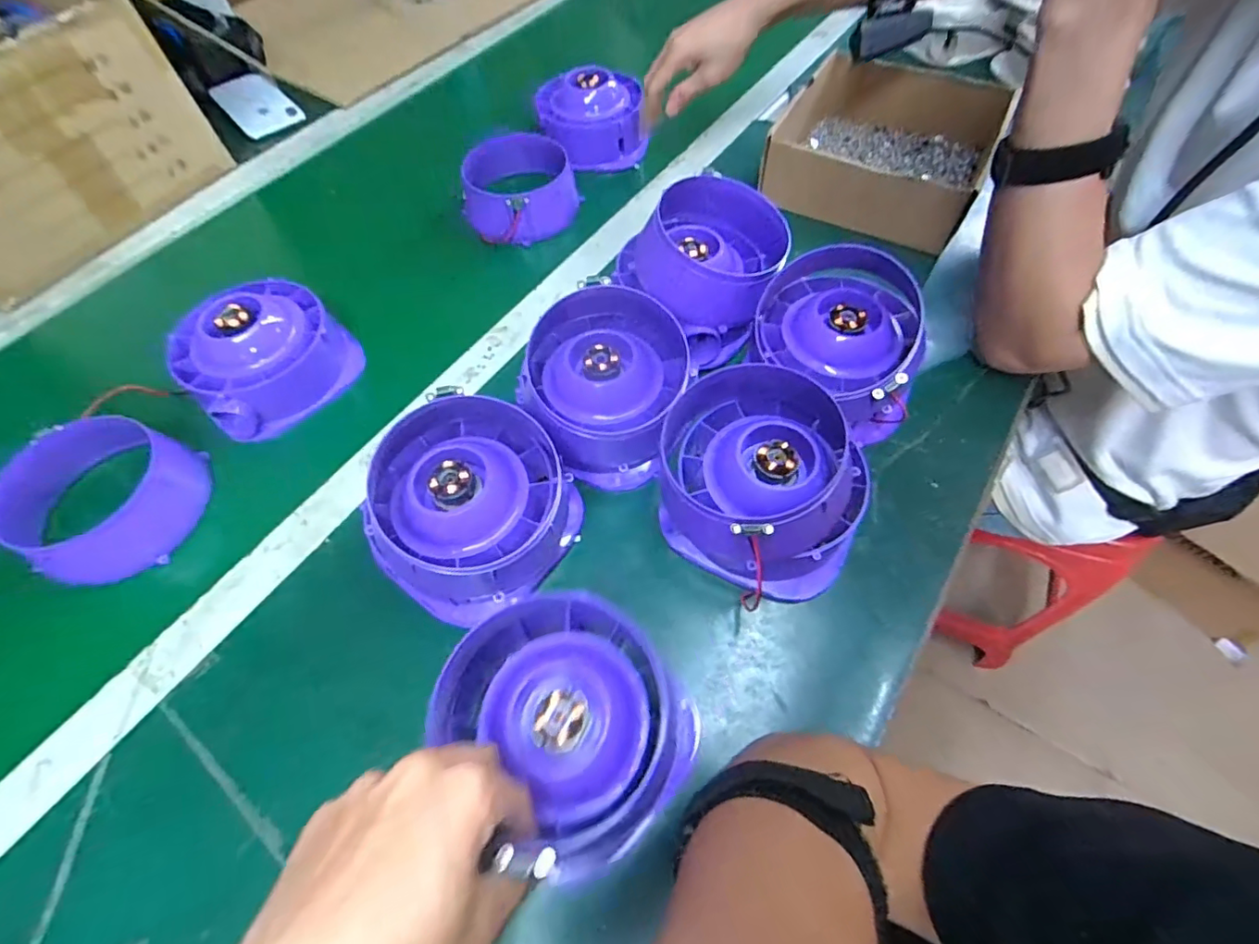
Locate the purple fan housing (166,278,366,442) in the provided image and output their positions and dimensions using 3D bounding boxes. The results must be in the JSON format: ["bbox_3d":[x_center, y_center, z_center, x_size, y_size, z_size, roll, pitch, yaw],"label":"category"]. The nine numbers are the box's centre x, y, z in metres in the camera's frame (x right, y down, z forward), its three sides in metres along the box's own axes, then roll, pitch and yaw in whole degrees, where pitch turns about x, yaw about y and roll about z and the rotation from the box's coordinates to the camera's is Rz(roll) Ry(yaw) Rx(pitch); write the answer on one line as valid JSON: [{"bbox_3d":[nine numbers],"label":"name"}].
[{"bbox_3d":[-0.324,-0.108,0.487,0.128,0.082,0.102,-41,67,-19],"label":"purple fan housing"}]

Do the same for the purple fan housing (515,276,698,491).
[{"bbox_3d":[-0.020,-0.068,0.427,0.117,0.084,0.131,18,63,12],"label":"purple fan housing"}]

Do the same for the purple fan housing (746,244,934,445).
[{"bbox_3d":[0.173,-0.108,0.449,0.124,0.078,0.151,-39,66,-18],"label":"purple fan housing"}]

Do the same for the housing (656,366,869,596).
[{"bbox_3d":[0.095,0.003,0.393,0.150,0.061,0.144,27,65,16],"label":"housing"}]

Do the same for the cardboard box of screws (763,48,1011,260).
[{"bbox_3d":[0.274,-0.355,0.591,0.198,0.066,0.241,25,65,15],"label":"cardboard box of screws"}]

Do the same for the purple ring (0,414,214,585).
[{"bbox_3d":[-0.407,0.021,0.423,0.115,0.054,0.118,-1,61,2],"label":"purple ring"}]

